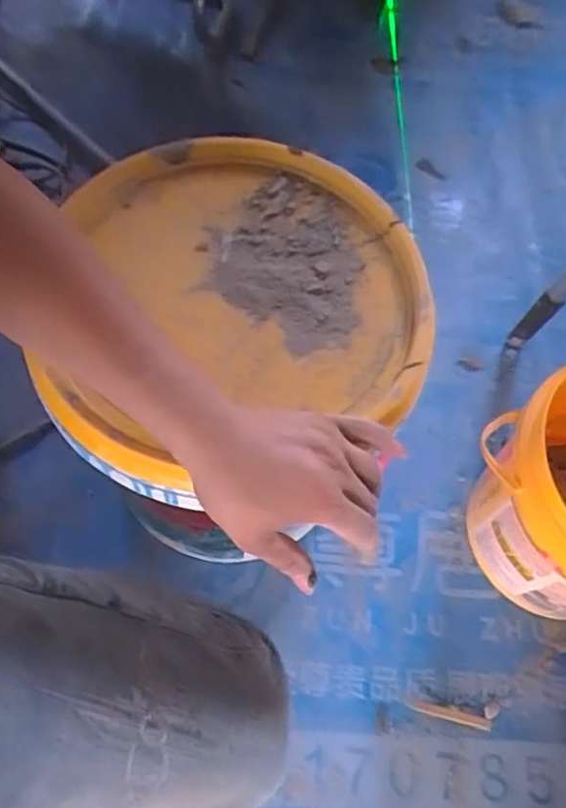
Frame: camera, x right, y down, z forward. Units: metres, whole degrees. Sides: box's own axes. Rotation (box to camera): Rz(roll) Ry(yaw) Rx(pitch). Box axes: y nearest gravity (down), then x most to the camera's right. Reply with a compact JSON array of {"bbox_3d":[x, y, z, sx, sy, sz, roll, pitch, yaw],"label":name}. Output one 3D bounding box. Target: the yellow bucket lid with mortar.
[{"bbox_3d":[-0.029,-0.077,0.498,0.273,0.045,0.291,2,65,-4],"label":"yellow bucket lid with mortar"}]

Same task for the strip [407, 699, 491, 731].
[{"bbox_3d":[0.178,0.332,0.692,0.090,0.004,0.013,14,65,2],"label":"strip"}]

